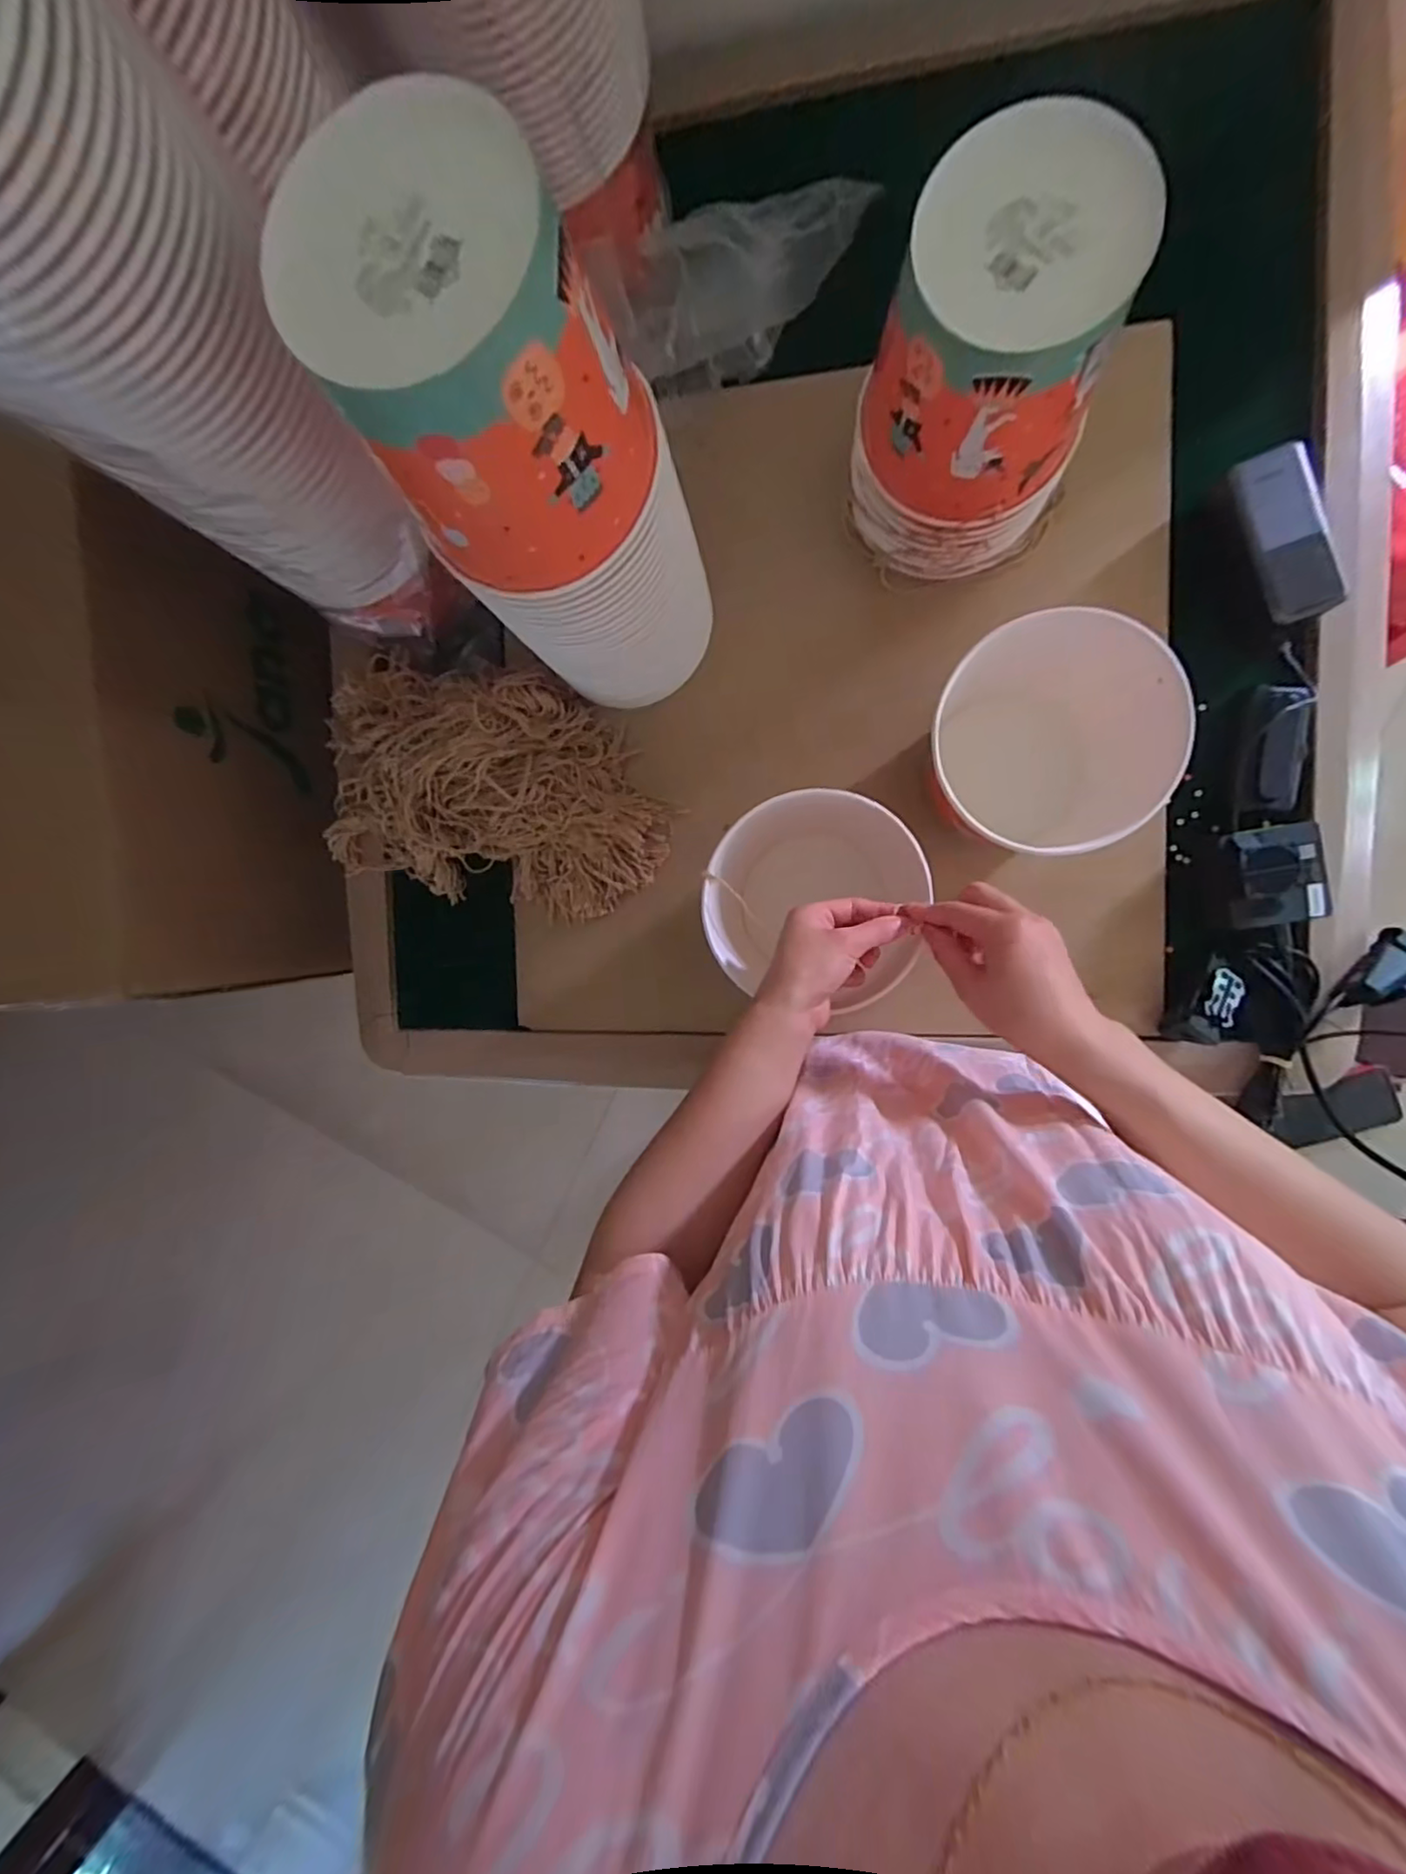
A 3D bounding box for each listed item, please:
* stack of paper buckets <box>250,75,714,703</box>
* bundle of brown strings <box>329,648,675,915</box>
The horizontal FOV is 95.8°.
[{"bbox_3d":[-0.091,-0.285,0.414,0.144,0.318,0.133,-21,89,9],"label":"stack of paper buckets"},{"bbox_3d":[-0.211,-0.140,0.598,0.358,0.087,0.211,12,94,8],"label":"bundle of brown strings"}]

